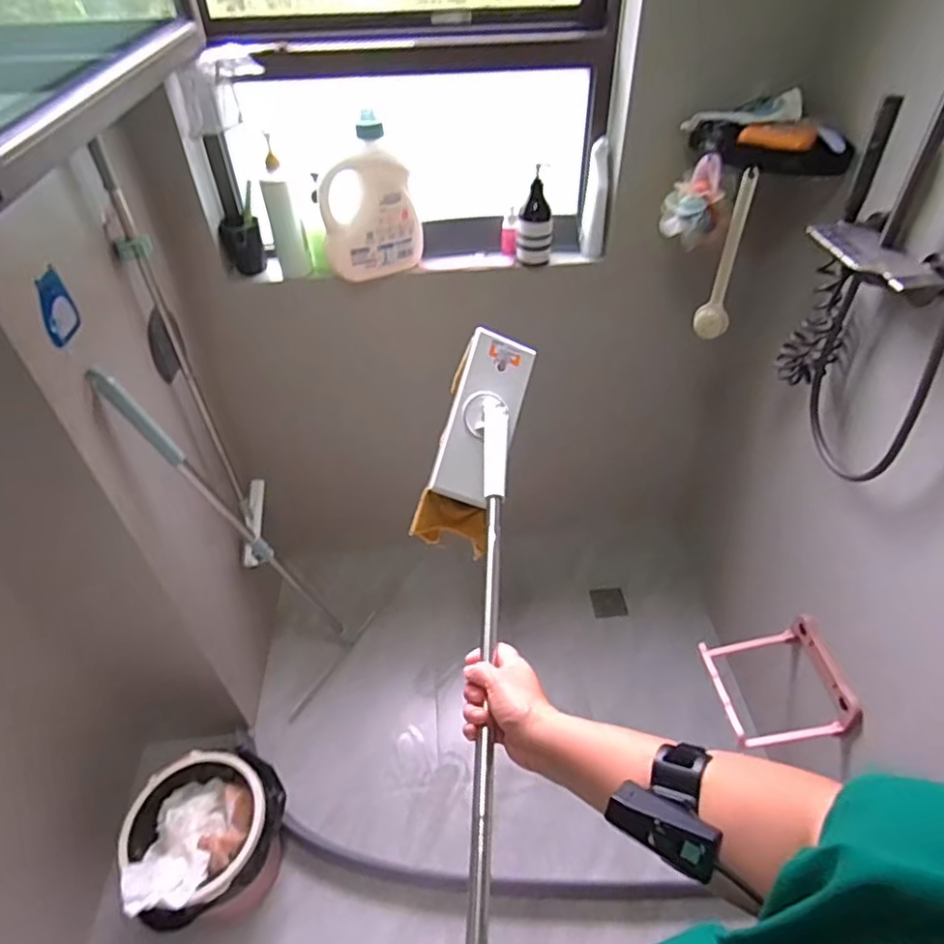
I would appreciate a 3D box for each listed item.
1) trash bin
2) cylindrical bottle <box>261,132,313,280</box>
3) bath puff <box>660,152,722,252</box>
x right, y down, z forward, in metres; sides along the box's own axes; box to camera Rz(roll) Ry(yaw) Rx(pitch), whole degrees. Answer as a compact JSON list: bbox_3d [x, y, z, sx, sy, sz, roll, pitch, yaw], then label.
[{"bbox_3d":[-0.523,0.751,1.267,0.284,0.274,0.280,-27,49,-24],"label":"trash bin"},{"bbox_3d":[-0.391,-0.536,1.280,0.053,0.261,0.052,-24,48,-22],"label":"cylindrical bottle"},{"bbox_3d":[0.425,-0.517,1.197,0.100,0.169,0.072,12,45,13],"label":"bath puff"}]

